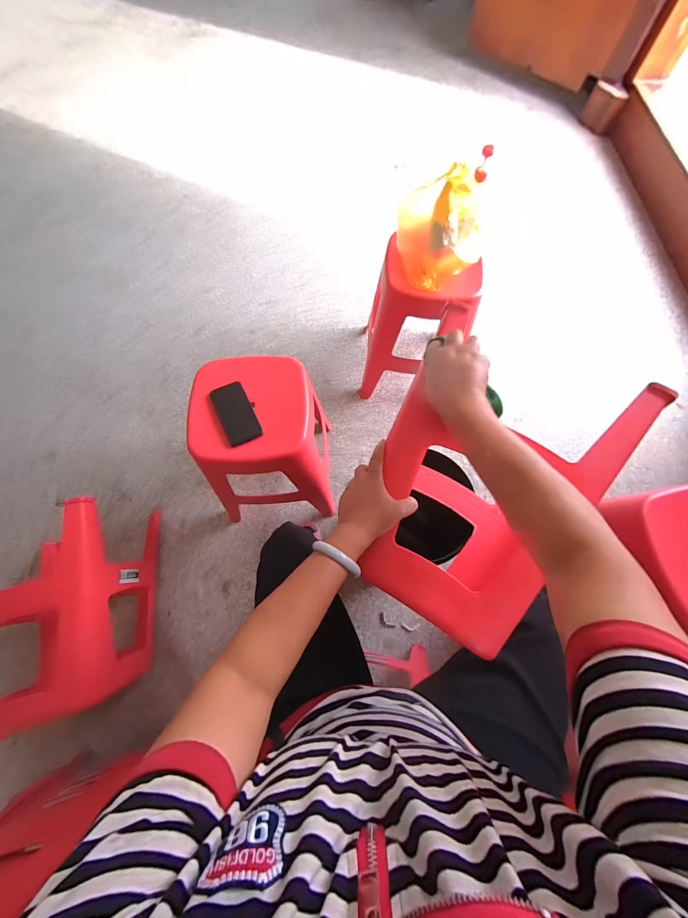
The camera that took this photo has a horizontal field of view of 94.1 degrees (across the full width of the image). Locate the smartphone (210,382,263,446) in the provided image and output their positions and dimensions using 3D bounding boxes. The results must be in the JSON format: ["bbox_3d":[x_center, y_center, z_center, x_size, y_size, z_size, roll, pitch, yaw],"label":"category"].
[{"bbox_3d":[-0.253,-0.108,0.747,0.077,0.004,0.156,-25,73,-9],"label":"smartphone"}]

